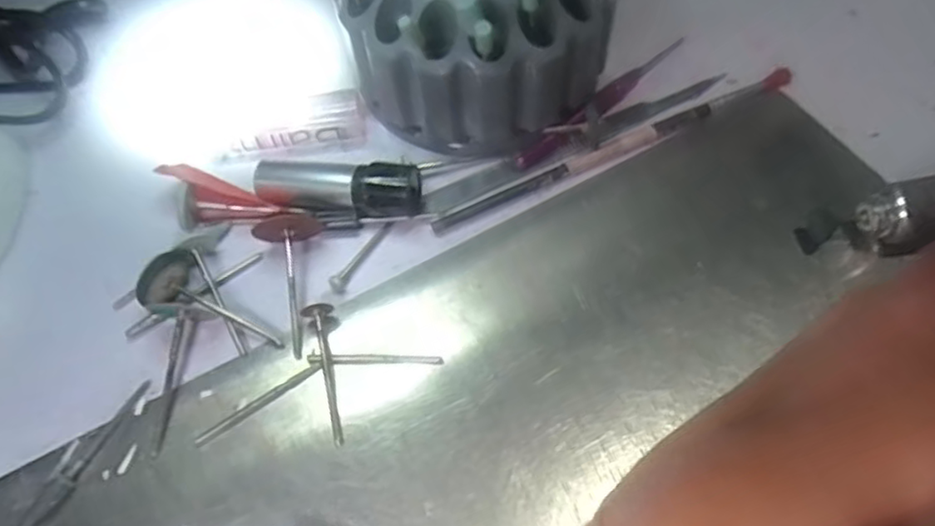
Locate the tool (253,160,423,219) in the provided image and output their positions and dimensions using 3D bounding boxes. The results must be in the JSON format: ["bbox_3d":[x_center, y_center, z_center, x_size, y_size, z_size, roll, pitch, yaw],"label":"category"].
[{"bbox_3d":[-0.046,-0.026,0.240,0.061,0.020,0.015,6,60,6],"label":"tool"}]

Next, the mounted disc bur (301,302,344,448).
[{"bbox_3d":[-0.044,0.034,0.211,0.010,0.007,0.046,-16,60,-6],"label":"mounted disc bur"}]

